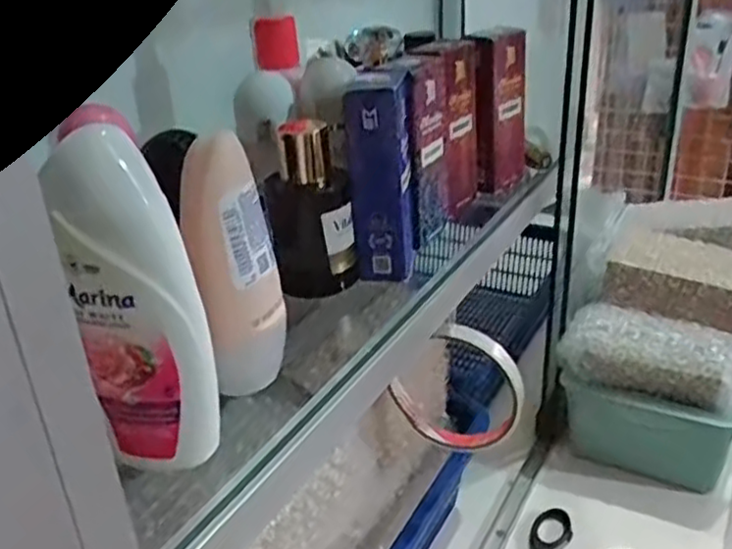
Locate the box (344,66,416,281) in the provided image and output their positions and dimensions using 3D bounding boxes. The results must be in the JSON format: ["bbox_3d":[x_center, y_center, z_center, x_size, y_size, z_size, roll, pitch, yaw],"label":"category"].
[{"bbox_3d":[0.008,-0.054,0.387,0.035,0.109,0.037,0,27,2],"label":"box"}]

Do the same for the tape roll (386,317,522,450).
[{"bbox_3d":[0.053,0.069,0.436,0.081,0.087,0.012,8,28,18],"label":"tape roll"}]

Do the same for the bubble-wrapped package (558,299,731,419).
[{"bbox_3d":[0.230,0.061,0.562,0.140,0.048,0.060,12,30,24],"label":"bubble-wrapped package"}]

